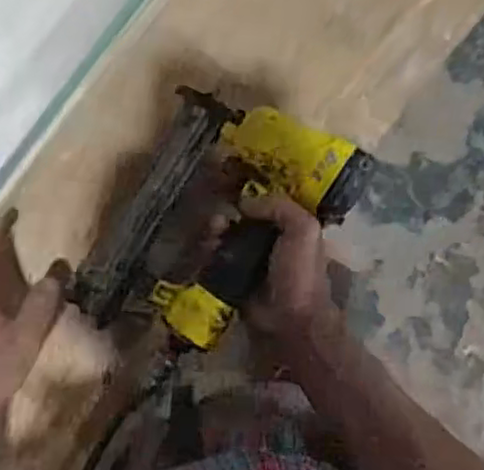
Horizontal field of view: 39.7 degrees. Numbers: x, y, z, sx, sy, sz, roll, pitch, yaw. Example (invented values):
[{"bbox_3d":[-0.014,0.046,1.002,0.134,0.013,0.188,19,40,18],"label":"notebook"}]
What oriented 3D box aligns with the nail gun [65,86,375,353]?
[{"bbox_3d":[-0.019,-0.004,0.556,0.180,0.064,0.225,30,90,22],"label":"nail gun"}]

